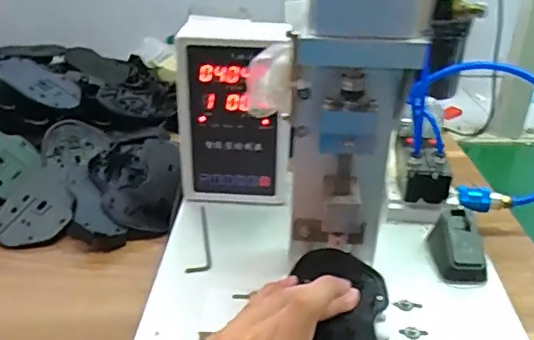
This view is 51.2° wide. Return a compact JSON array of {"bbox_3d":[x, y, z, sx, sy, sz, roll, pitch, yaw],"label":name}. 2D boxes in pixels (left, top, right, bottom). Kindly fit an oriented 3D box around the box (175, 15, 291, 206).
[{"bbox_3d":[-0.035,-0.054,0.565,0.109,0.176,0.055,3,33,4],"label":"box"}]

